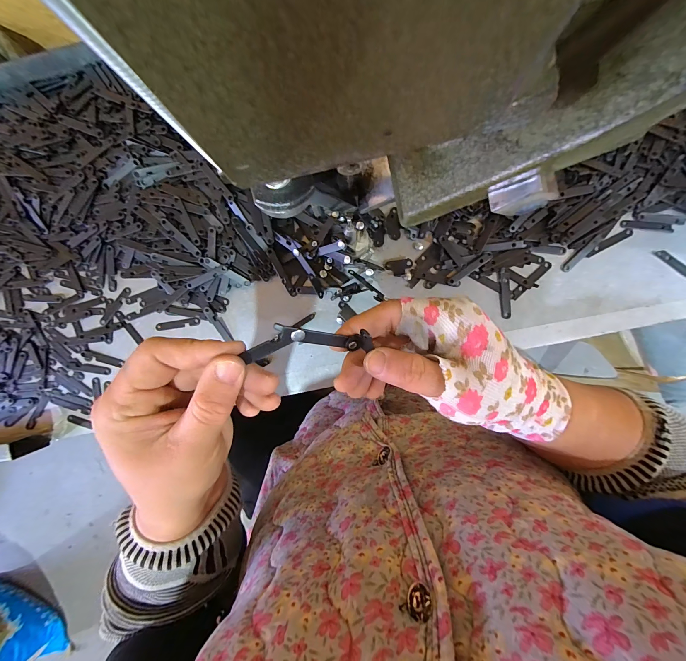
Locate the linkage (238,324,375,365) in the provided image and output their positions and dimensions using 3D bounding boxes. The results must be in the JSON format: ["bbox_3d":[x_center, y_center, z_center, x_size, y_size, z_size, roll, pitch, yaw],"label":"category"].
[{"bbox_3d":[-0.017,0.007,0.173,0.074,0.008,0.021,0,99,-24],"label":"linkage"}]

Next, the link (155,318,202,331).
[{"bbox_3d":[-0.189,-0.007,0.339,0.052,0.004,0.009,-9,91,3],"label":"link"}]

